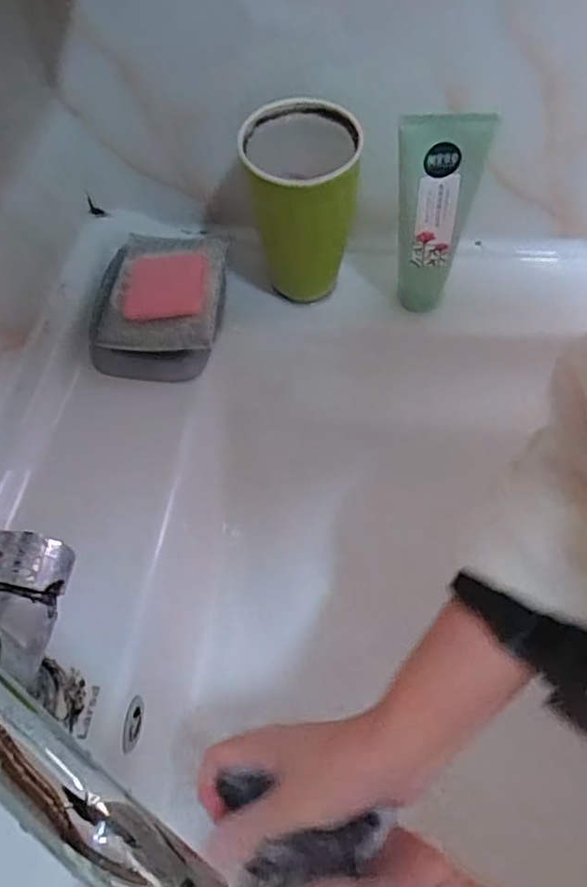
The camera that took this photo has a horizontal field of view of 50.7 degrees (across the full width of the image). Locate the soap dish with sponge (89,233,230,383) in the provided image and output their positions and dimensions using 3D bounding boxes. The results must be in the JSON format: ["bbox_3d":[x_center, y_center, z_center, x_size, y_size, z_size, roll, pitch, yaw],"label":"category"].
[{"bbox_3d":[-0.099,-0.113,0.480,0.098,0.047,0.124,1,56,2],"label":"soap dish with sponge"}]

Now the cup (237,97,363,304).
[{"bbox_3d":[0.006,-0.169,0.451,0.078,0.126,0.072,-1,56,1],"label":"cup"}]

